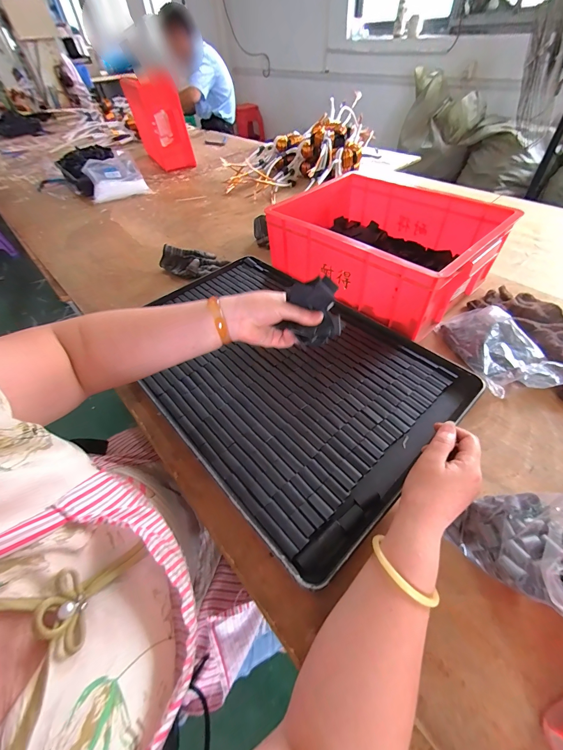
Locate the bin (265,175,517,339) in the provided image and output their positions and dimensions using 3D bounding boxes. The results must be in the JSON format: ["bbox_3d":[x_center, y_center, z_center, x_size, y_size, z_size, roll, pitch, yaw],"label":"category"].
[{"bbox_3d":[0.210,-0.283,0.631,0.294,0.128,0.400,-38,58,-23],"label":"bin"}]

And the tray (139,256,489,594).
[{"bbox_3d":[-0.022,-0.028,0.533,0.391,0.024,0.588,-38,58,-23],"label":"tray"}]

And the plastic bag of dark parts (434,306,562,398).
[{"bbox_3d":[0.359,-0.049,0.504,0.117,0.038,0.190,-11,51,-4],"label":"plastic bag of dark parts"}]

